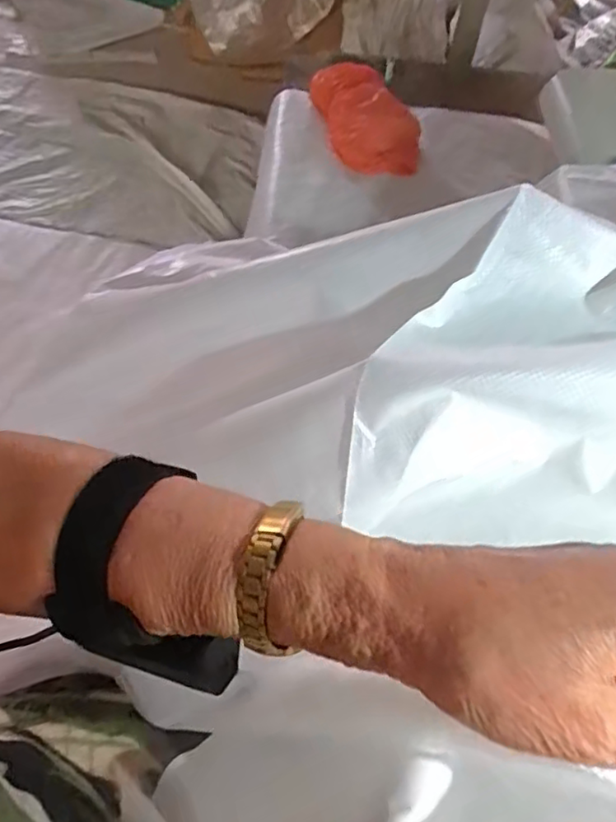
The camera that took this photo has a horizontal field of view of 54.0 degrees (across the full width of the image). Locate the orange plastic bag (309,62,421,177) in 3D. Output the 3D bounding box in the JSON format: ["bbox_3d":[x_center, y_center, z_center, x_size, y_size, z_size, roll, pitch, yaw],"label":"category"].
[{"bbox_3d":[0.089,-0.483,0.982,0.132,0.072,0.260,-10,57,-12],"label":"orange plastic bag"}]

